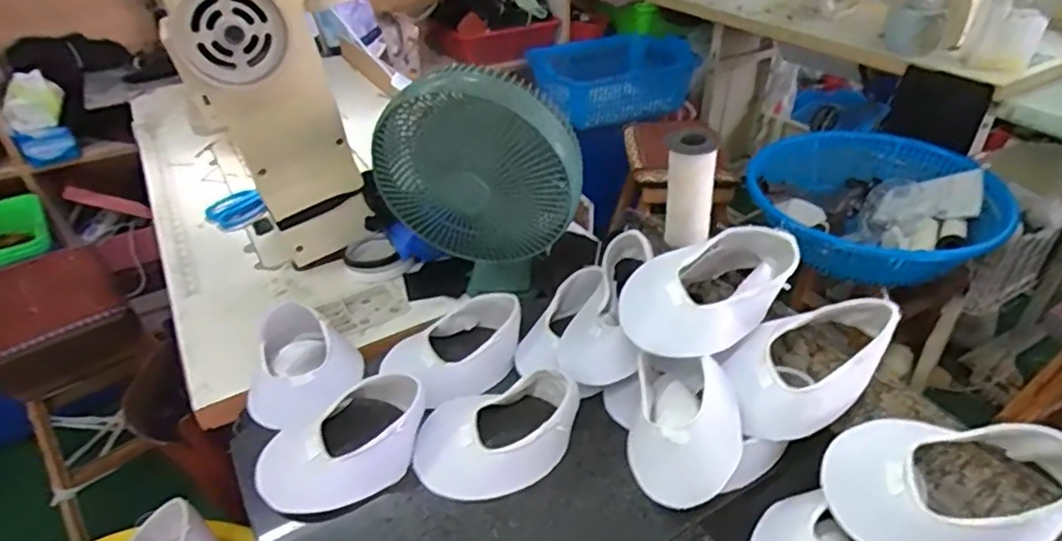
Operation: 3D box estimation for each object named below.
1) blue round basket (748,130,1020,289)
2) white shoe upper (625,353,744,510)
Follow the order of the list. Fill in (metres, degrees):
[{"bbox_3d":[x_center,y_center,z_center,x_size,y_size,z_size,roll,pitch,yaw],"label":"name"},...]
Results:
[{"bbox_3d":[0.773,-0.154,1.441,0.524,0.161,0.439,10,37,15],"label":"blue round basket"},{"bbox_3d":[0.144,0.152,0.579,0.097,0.095,0.120,7,37,12],"label":"white shoe upper"}]

